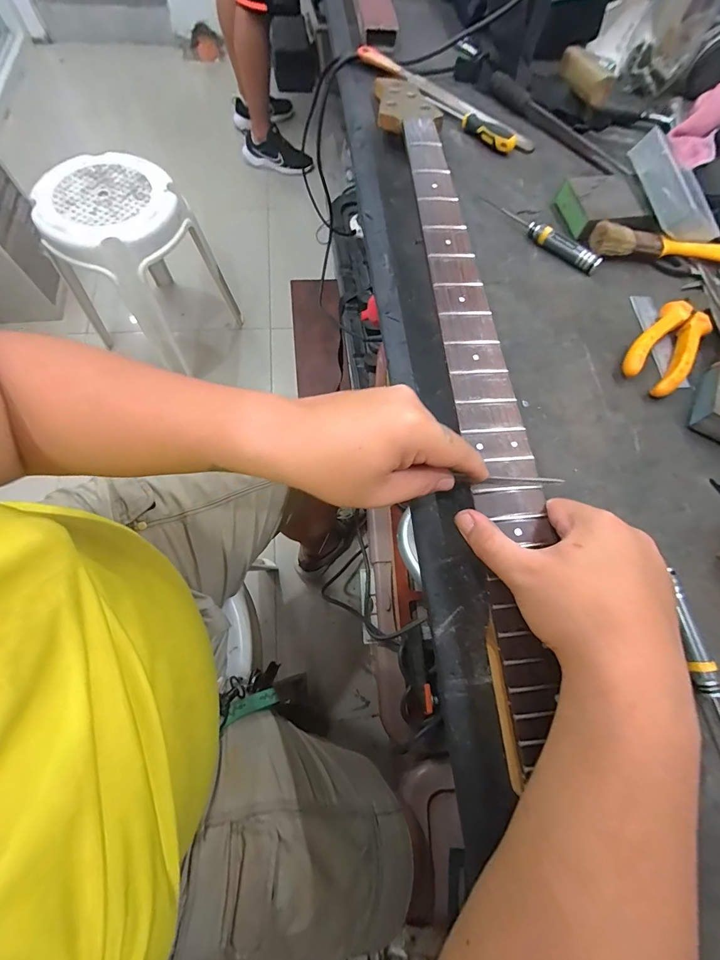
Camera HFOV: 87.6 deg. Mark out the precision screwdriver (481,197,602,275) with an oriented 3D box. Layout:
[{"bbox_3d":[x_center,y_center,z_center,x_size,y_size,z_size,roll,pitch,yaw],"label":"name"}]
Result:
[{"bbox_3d":[0.205,-0.287,0.432,0.017,0.021,0.158,-39,76,-17],"label":"precision screwdriver"}]

